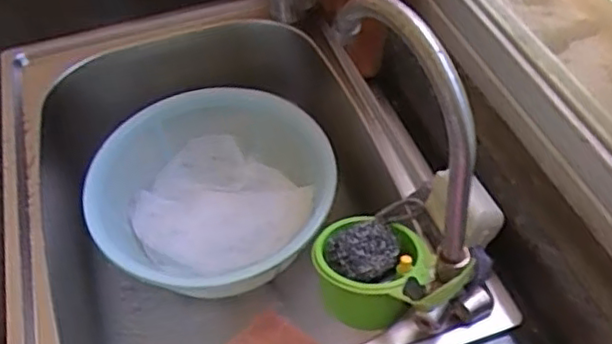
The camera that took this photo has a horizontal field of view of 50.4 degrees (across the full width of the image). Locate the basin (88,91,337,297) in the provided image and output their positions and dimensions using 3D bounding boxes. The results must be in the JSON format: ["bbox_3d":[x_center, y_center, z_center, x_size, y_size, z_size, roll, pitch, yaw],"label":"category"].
[{"bbox_3d":[-0.120,0.030,0.845,0.266,0.121,0.295,10,49,10],"label":"basin"}]

